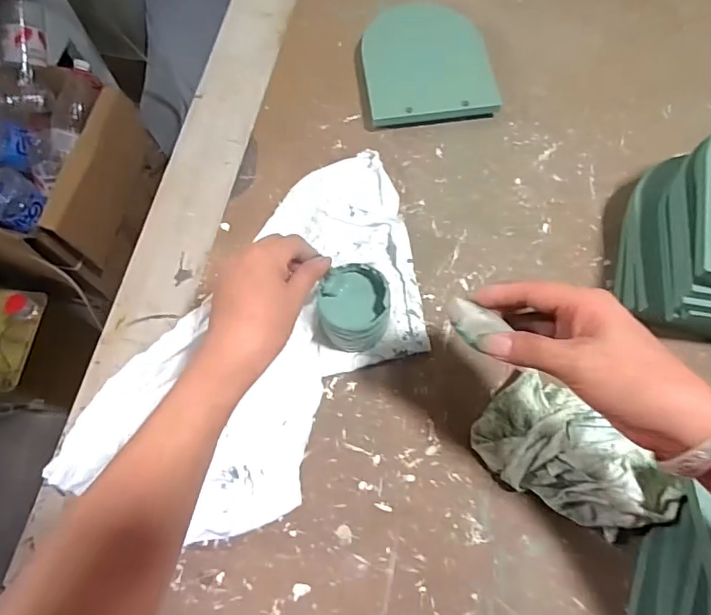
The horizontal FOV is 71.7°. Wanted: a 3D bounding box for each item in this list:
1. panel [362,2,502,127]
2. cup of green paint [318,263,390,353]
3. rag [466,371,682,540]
[{"bbox_3d":[0.083,-0.283,0.566,0.143,0.016,0.135,-8,88,-1],"label":"panel"},{"bbox_3d":[-0.002,0.000,0.456,0.061,0.059,0.066,0,70,-1],"label":"cup of green paint"},{"bbox_3d":[0.178,0.128,0.407,0.152,0.053,0.088,38,73,16],"label":"rag"}]

